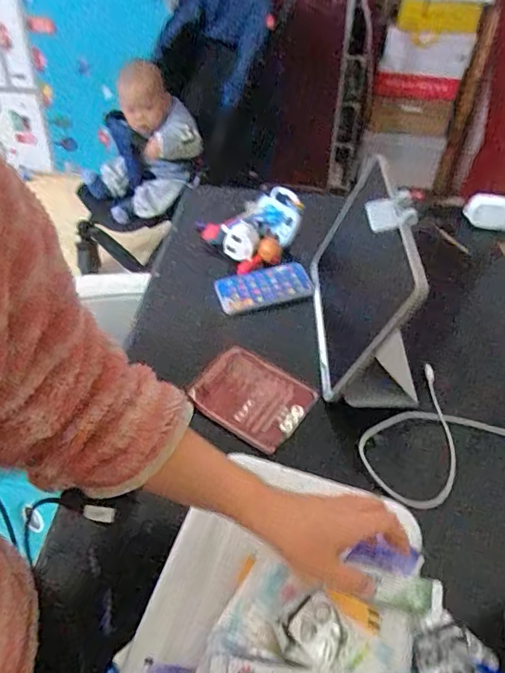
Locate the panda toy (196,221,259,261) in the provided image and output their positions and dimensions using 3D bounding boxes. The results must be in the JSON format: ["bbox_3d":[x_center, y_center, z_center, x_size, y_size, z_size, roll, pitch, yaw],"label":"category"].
[{"bbox_3d":[-0.051,-0.183,0.896,0.140,0.054,0.064,24,52,37],"label":"panda toy"}]

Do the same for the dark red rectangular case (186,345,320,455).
[{"bbox_3d":[-0.004,0.084,0.710,0.155,0.014,0.121,27,55,22],"label":"dark red rectangular case"}]

